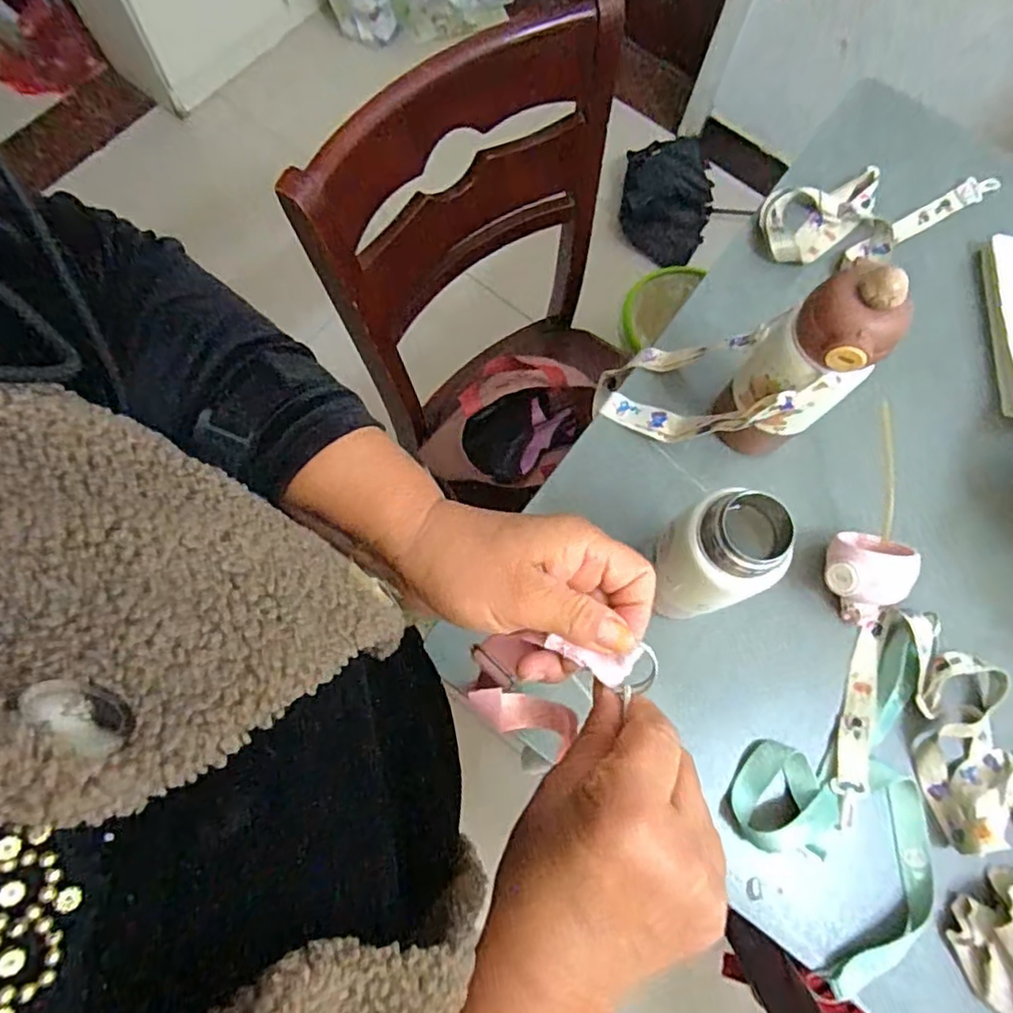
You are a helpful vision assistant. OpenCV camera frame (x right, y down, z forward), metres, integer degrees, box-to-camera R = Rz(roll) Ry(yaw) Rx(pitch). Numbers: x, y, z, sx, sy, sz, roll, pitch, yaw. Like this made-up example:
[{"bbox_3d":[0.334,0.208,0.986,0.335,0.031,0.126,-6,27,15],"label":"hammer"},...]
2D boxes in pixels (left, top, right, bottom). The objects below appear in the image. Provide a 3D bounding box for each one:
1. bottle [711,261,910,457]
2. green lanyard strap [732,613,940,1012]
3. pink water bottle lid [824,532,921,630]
[{"bbox_3d":[0.243,-0.110,0.539,0.080,0.238,0.076,1,74,-2],"label":"bottle"},{"bbox_3d":[0.312,0.244,0.527,0.246,0.026,0.175,-34,78,-11],"label":"green lanyard strap"},{"bbox_3d":[0.325,0.059,0.570,0.072,0.068,0.076,1,74,-2],"label":"pink water bottle lid"}]

